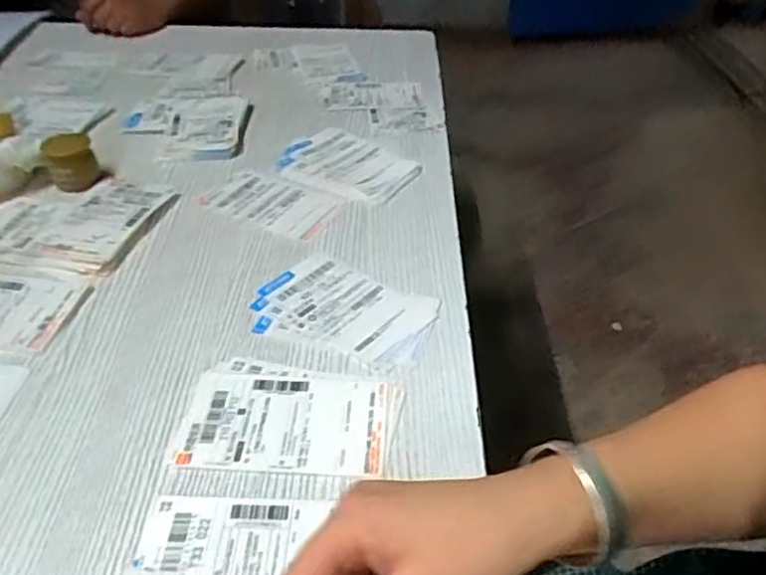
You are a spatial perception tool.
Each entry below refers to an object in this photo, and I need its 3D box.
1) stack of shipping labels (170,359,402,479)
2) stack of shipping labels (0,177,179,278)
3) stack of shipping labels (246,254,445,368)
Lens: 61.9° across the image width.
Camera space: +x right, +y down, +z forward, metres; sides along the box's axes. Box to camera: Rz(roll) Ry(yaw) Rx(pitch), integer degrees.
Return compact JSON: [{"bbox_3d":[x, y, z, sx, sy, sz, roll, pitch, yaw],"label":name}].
[{"bbox_3d":[-0.062,0.085,0.419,0.140,0.004,0.084,6,40,5],"label":"stack of shipping labels"},{"bbox_3d":[-0.285,-0.063,0.582,0.148,0.012,0.133,9,41,8],"label":"stack of shipping labels"},{"bbox_3d":[-0.029,0.014,0.504,0.136,0.004,0.096,16,42,16],"label":"stack of shipping labels"}]

